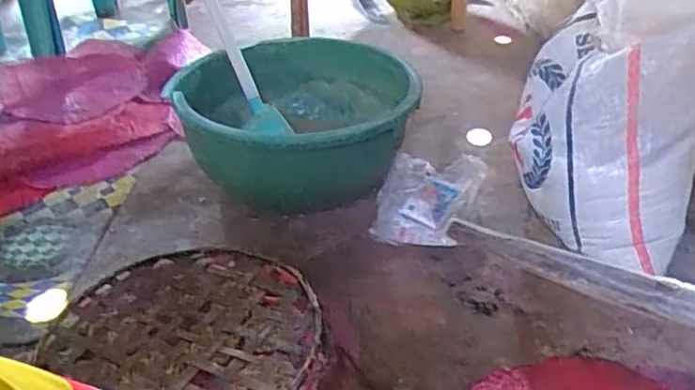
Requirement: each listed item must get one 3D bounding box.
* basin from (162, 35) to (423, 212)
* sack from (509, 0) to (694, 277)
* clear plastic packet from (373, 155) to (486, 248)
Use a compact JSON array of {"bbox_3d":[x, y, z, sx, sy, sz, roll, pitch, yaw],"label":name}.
[{"bbox_3d":[-0.095,-0.132,1.273,0.433,0.214,0.433,-1,34,1],"label":"basin"},{"bbox_3d":[0.418,-0.145,1.036,0.274,0.448,0.218,14,37,22],"label":"sack"},{"bbox_3d":[0.142,0.009,1.184,0.172,0.065,0.223,13,36,21],"label":"clear plastic packet"}]

